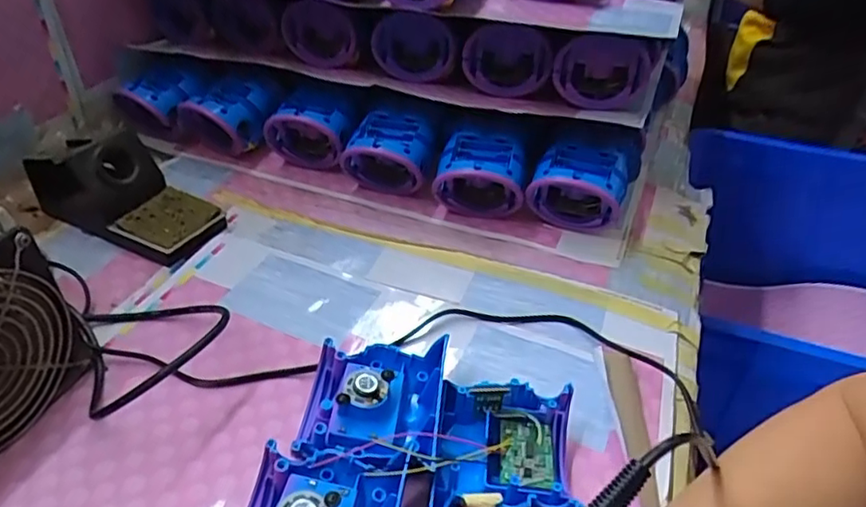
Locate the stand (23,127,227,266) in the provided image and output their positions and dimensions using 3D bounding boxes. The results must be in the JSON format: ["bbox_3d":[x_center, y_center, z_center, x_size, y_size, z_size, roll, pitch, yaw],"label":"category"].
[{"bbox_3d":[-0.271,-0.059,0.531,0.161,0.078,0.069,18,40,20],"label":"stand"}]

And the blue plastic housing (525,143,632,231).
[{"bbox_3d":[0.133,-0.060,0.549,0.082,0.068,0.083,13,39,15],"label":"blue plastic housing"}]

